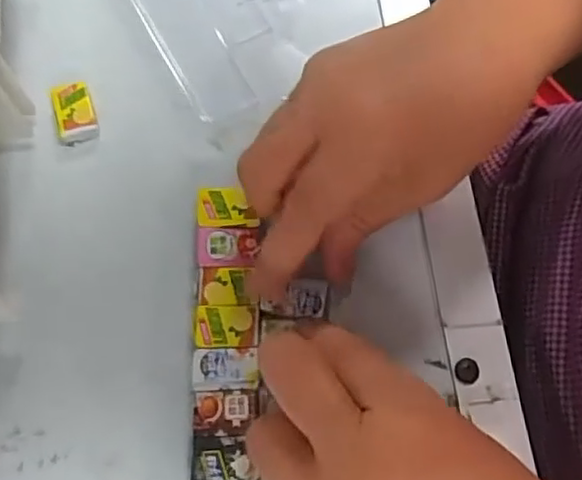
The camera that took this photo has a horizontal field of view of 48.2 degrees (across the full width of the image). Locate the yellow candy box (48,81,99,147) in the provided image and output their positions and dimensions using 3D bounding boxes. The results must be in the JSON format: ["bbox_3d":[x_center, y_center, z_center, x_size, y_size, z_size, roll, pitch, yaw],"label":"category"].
[{"bbox_3d":[-0.098,-0.059,0.293,0.019,0.009,0.030,-16,71,-6],"label":"yellow candy box"}]

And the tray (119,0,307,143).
[{"bbox_3d":[-0.038,-0.115,0.316,0.077,0.011,0.132,-29,73,-10],"label":"tray"}]

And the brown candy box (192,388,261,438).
[{"bbox_3d":[-0.025,0.065,0.246,0.025,0.004,0.017,-3,70,-1],"label":"brown candy box"}]

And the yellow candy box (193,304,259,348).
[{"bbox_3d":[-0.026,0.034,0.258,0.025,0.004,0.017,-1,70,0],"label":"yellow candy box"}]

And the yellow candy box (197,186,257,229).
[{"bbox_3d":[-0.027,-0.014,0.270,0.024,0.004,0.017,-5,70,-2],"label":"yellow candy box"}]

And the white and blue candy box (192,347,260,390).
[{"bbox_3d":[-0.026,0.049,0.252,0.025,0.004,0.016,-2,70,-1],"label":"white and blue candy box"}]

